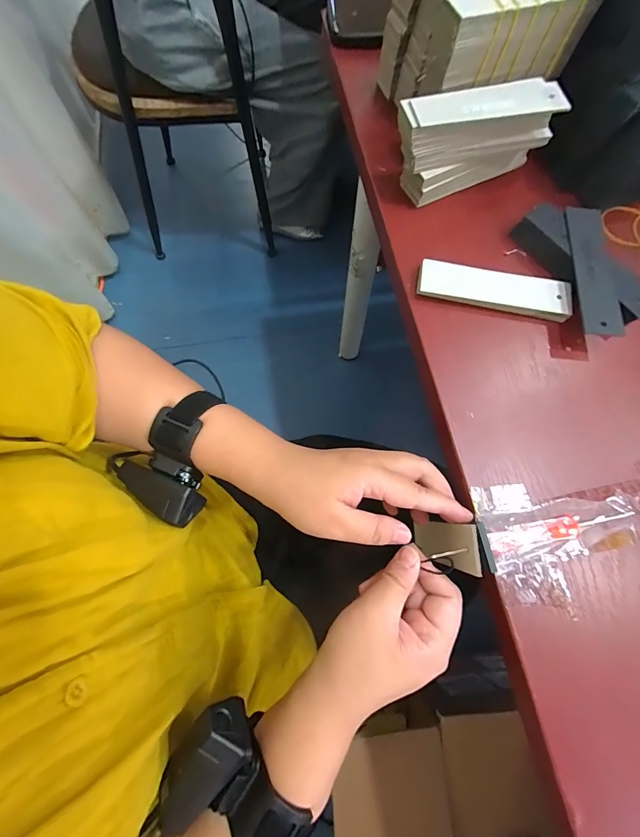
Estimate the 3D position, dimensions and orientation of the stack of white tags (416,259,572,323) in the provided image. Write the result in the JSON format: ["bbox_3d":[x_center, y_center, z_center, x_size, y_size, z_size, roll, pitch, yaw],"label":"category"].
[{"bbox_3d":[0.148,-0.109,0.298,0.127,0.009,0.036,10,72,1],"label":"stack of white tags"}]

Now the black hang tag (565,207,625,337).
[{"bbox_3d":[0.226,-0.124,0.294,0.031,0.009,0.121,3,72,-1],"label":"black hang tag"}]

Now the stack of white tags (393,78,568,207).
[{"bbox_3d":[0.134,-0.245,0.312,0.131,0.065,0.046,-17,73,-7],"label":"stack of white tags"}]

